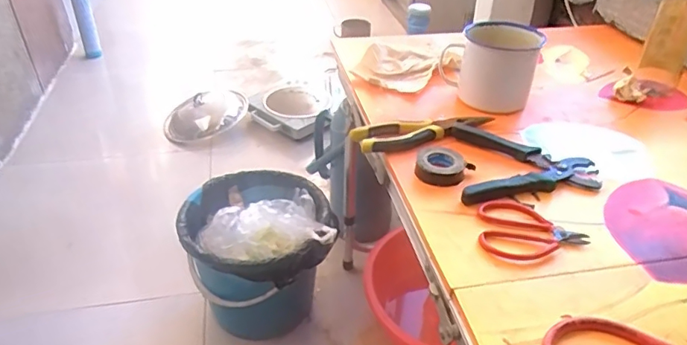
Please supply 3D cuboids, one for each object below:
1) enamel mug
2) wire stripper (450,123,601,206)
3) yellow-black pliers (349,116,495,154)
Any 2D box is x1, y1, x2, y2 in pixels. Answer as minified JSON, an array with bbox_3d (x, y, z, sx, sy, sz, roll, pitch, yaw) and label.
[{"bbox_3d":[0.202,-0.150,0.709,0.093,0.104,0.100,-8,37,-12],"label":"enamel mug"},{"bbox_3d":[0.206,-0.010,0.583,0.152,0.016,0.143,4,36,4],"label":"wire stripper"},{"bbox_3d":[0.103,-0.054,0.637,0.183,0.022,0.043,-9,37,-13],"label":"yellow-black pliers"}]

